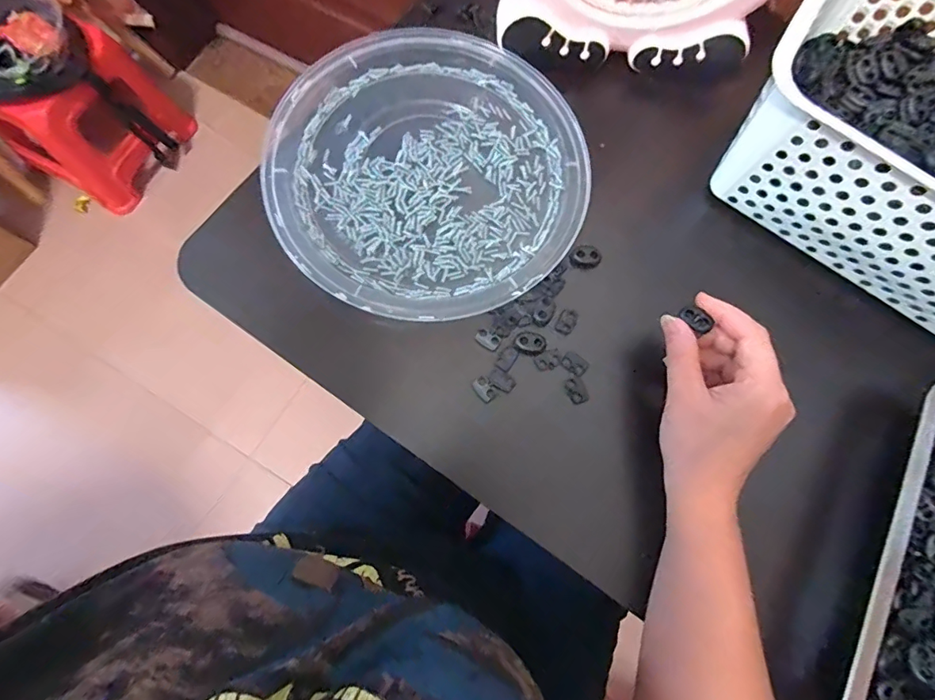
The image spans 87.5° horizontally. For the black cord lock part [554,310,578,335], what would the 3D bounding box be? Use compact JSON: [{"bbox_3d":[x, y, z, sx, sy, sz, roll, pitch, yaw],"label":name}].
[{"bbox_3d":[0.072,-0.021,0.354,0.013,0.004,0.019,27,76,5],"label":"black cord lock part"}]

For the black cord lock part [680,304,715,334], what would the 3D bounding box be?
[{"bbox_3d":[0.148,-0.020,0.316,0.019,0.005,0.011,39,77,8],"label":"black cord lock part"}]

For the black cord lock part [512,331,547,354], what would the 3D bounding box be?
[{"bbox_3d":[0.044,-0.005,0.347,0.023,0.006,0.014,8,75,0],"label":"black cord lock part"}]

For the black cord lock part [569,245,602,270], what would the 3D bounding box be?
[{"bbox_3d":[0.089,-0.069,0.369,0.022,0.013,0.013,18,75,3],"label":"black cord lock part"}]

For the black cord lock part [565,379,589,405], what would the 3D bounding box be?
[{"bbox_3d":[0.077,0.029,0.346,0.013,0.005,0.019,-20,77,-7],"label":"black cord lock part"}]

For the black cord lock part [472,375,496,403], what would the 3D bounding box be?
[{"bbox_3d":[0.012,0.028,0.337,0.011,0.004,0.017,-36,79,-11],"label":"black cord lock part"}]

